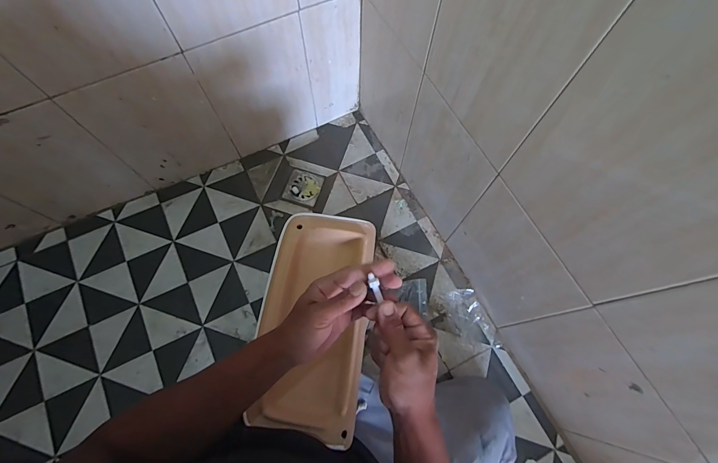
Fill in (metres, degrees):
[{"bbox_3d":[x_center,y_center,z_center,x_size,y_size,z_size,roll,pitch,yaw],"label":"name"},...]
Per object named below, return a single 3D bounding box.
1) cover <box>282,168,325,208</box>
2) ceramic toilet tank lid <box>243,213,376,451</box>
[{"bbox_3d":[-0.159,-0.127,1.010,0.096,0.009,0.098,17,71,5],"label":"cover"},{"bbox_3d":[-0.073,0.140,0.593,0.170,0.072,0.356,7,71,2],"label":"ceramic toilet tank lid"}]

